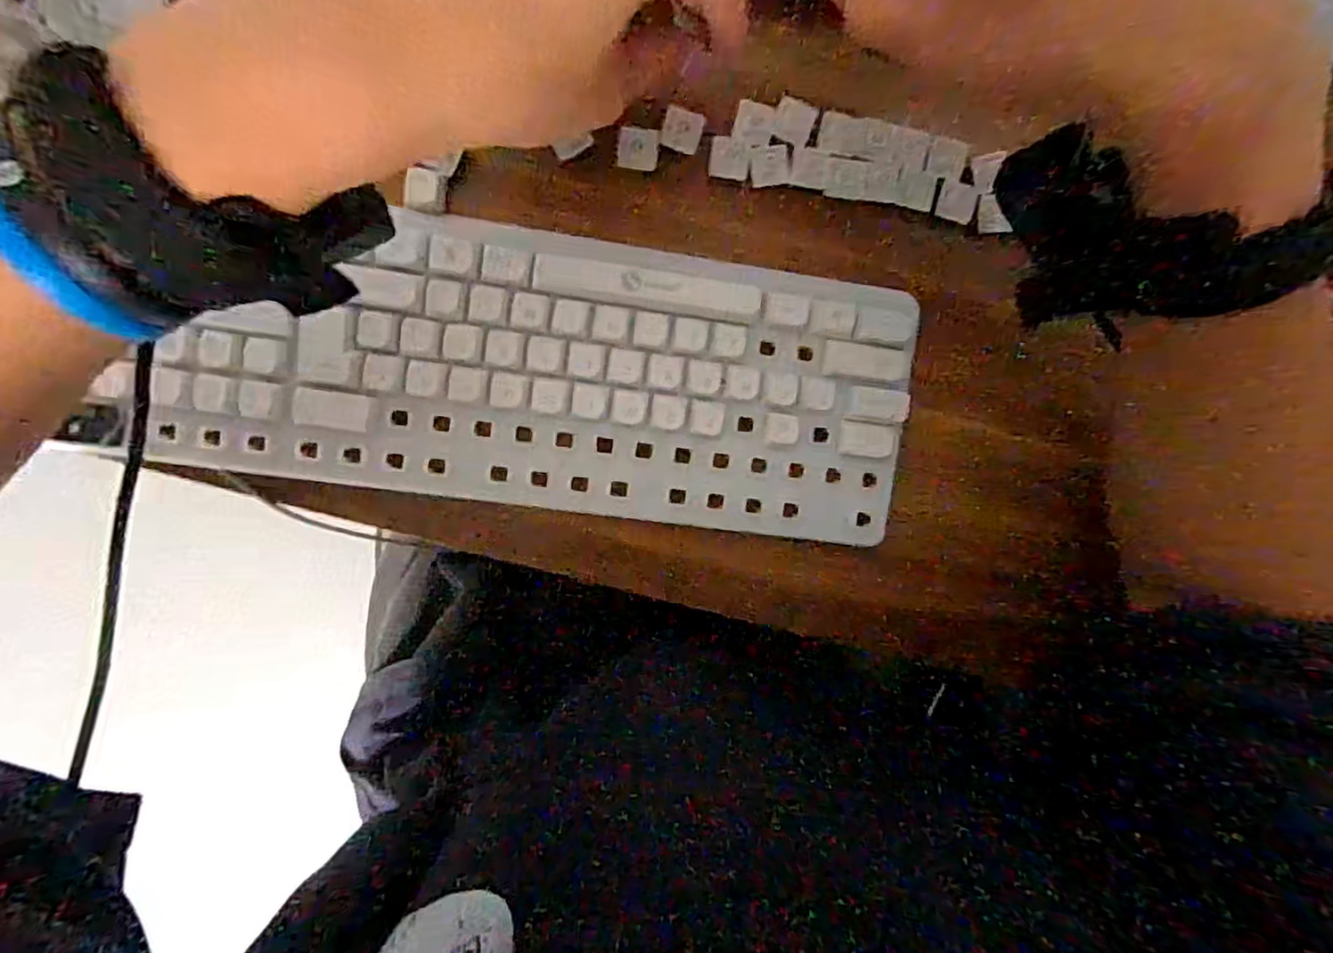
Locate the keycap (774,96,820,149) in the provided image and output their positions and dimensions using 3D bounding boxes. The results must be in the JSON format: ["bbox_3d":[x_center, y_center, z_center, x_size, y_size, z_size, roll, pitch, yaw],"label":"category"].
[{"bbox_3d":[0.060,-0.166,0.289,0.019,0.004,0.018,17,95,-7],"label":"keycap"}]

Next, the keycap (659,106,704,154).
[{"bbox_3d":[0.008,-0.160,0.283,0.018,0.004,0.017,12,96,-6],"label":"keycap"}]

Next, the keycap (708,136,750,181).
[{"bbox_3d":[0.030,-0.150,0.289,0.018,0.004,0.018,4,97,-5],"label":"keycap"}]

